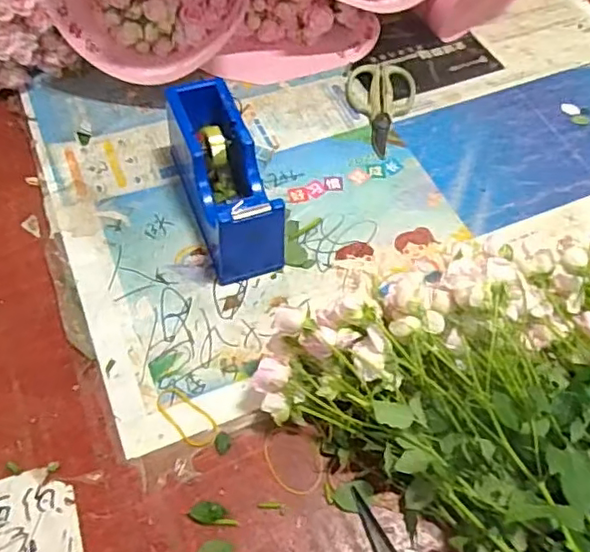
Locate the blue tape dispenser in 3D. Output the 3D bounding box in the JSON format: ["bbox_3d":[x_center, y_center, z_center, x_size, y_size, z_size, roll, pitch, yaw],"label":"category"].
[{"bbox_3d":[-0.081,-0.107,0.650,0.074,0.097,0.201,-18,61,-13],"label":"blue tape dispenser"}]

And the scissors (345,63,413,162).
[{"bbox_3d":[0.111,-0.223,0.792,0.090,0.008,0.165,8,58,3],"label":"scissors"}]

